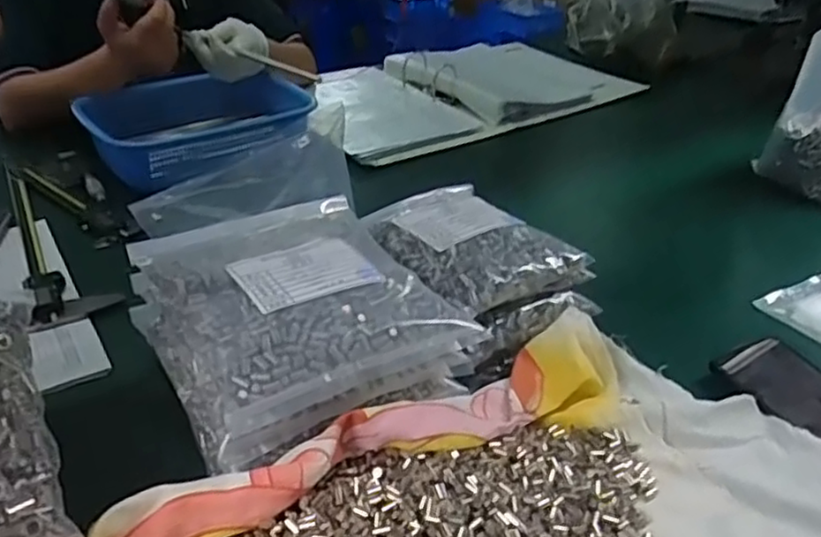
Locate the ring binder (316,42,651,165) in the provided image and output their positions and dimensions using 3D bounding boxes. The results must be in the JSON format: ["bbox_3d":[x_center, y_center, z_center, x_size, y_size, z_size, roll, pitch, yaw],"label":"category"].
[{"bbox_3d":[0.093,-0.333,1.224,0.623,0.069,0.347,-21,39,-31],"label":"ring binder"}]

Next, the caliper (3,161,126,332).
[{"bbox_3d":[-0.389,-0.045,0.759,0.077,0.022,0.358,-16,34,-25],"label":"caliper"}]

